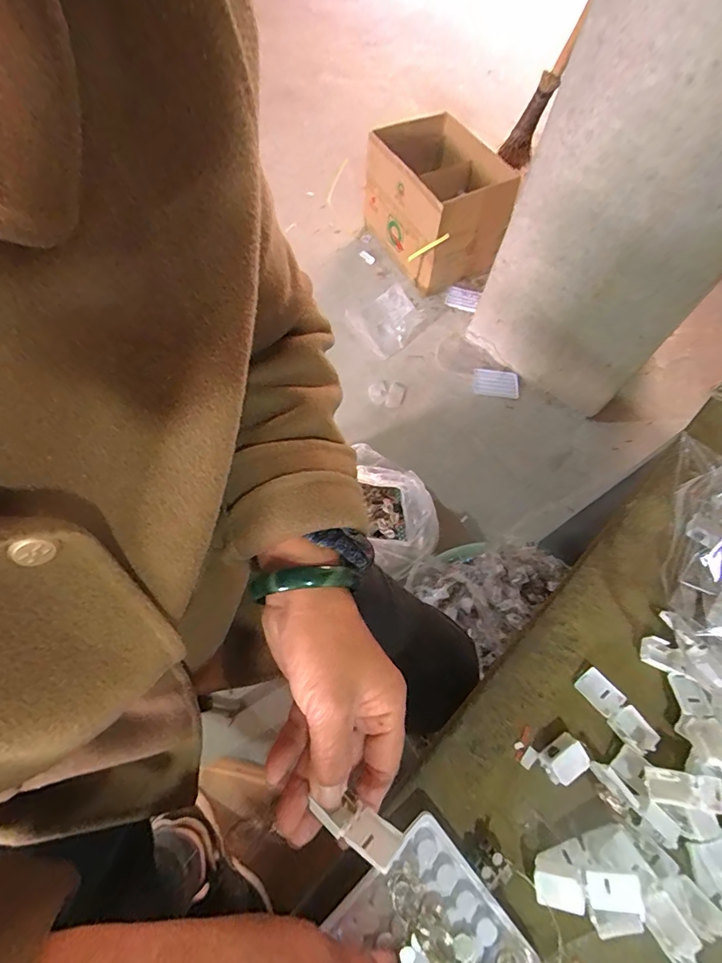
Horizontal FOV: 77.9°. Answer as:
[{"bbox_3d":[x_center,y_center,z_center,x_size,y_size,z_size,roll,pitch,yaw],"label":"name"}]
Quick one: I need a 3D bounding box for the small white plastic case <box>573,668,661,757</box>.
[{"bbox_3d":[0.171,0.154,0.300,0.019,0.011,0.054,-33,70,-18],"label":"small white plastic case"}]

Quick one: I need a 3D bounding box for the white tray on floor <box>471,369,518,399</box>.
[{"bbox_3d":[0.389,-0.283,1.295,0.128,0.013,0.076,8,85,4],"label":"white tray on floor"}]

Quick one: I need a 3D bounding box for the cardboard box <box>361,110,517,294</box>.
[{"bbox_3d":[0.218,-0.819,1.344,0.304,0.266,0.406,-23,68,-14],"label":"cardboard box"}]

